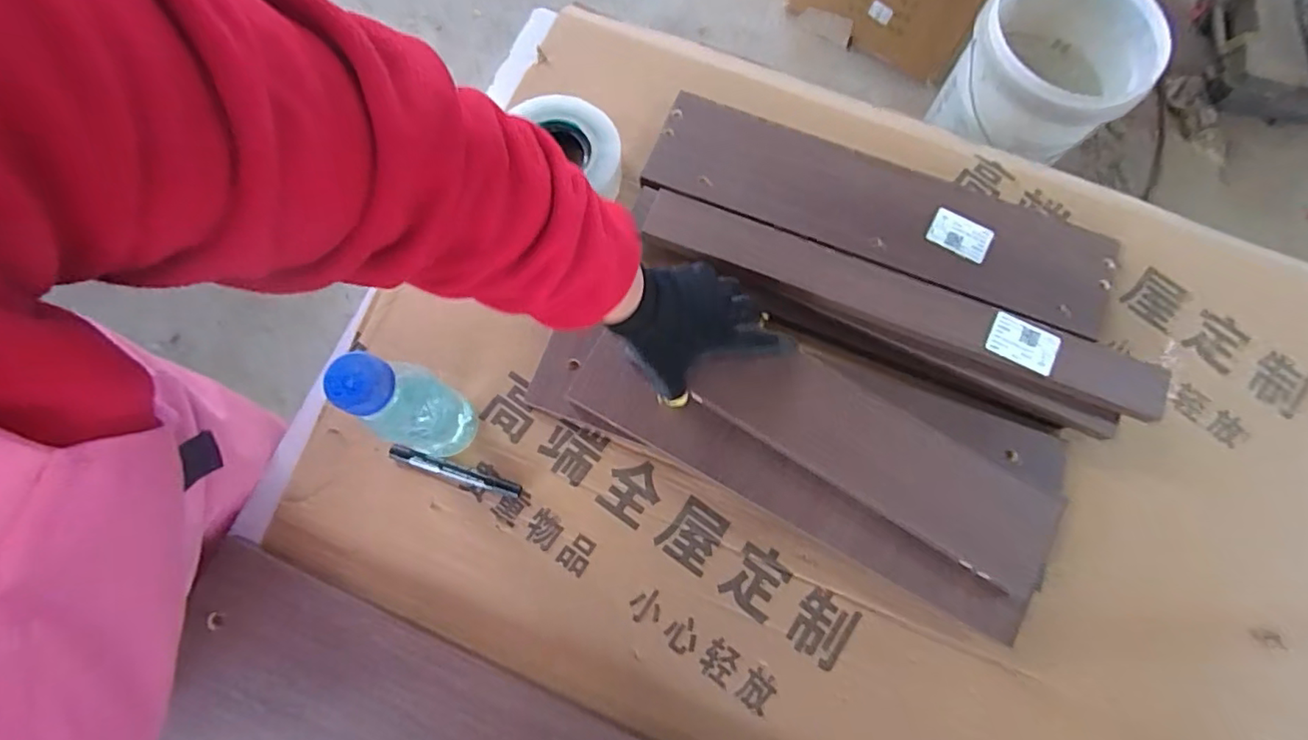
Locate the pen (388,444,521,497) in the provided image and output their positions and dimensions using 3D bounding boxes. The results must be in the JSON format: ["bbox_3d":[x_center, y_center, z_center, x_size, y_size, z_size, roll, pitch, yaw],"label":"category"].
[{"bbox_3d":[-0.183,0.094,0.540,0.124,0.011,0.013,17,74,3],"label":"pen"}]

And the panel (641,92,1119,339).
[{"bbox_3d":[0.231,-0.163,0.600,0.472,0.022,0.122,19,74,4],"label":"panel"}]

